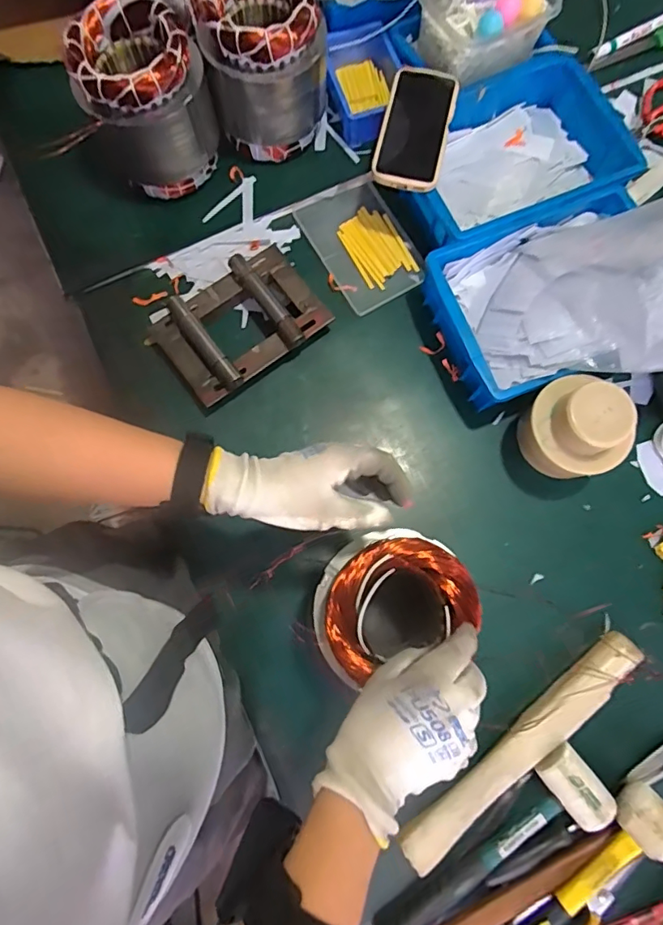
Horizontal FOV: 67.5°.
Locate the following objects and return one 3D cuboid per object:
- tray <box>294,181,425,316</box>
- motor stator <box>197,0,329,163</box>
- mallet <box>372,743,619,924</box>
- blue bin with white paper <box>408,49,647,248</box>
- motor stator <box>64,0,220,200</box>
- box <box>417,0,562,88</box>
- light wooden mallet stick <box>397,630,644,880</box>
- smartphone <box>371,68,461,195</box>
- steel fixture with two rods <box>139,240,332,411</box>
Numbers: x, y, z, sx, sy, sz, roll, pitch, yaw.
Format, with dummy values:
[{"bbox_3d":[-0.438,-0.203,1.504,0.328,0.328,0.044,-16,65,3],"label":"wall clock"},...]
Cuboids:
[{"bbox_3d":[0.042,-0.296,0.680,0.122,0.018,0.172,-26,80,-6],"label":"tray"},{"bbox_3d":[-0.081,-0.502,0.641,0.142,0.166,0.142,-4,78,-1],"label":"motor stator"},{"bbox_3d":[0.159,0.403,0.514,0.281,0.038,0.074,-32,80,-7],"label":"mallet"},{"bbox_3d":[0.238,-0.396,0.661,0.304,0.085,0.211,-27,80,-6],"label":"blue bin with white paper"},{"bbox_3d":[-0.225,-0.445,0.624,0.145,0.166,0.130,-12,79,-3],"label":"motor stator"},{"bbox_3d":[0.198,-0.583,0.641,0.155,0.076,0.110,-27,80,-6],"label":"box"},{"bbox_3d":[0.213,0.314,0.549,0.337,0.036,0.049,-39,81,-8],"label":"light wooden mallet stick"},{"bbox_3d":[0.105,-0.417,0.612,0.080,0.014,0.176,14,79,2],"label":"smartphone"},{"bbox_3d":[-0.117,-0.177,0.634,0.202,0.046,0.141,-37,81,-7],"label":"steel fixture with two rods"}]

